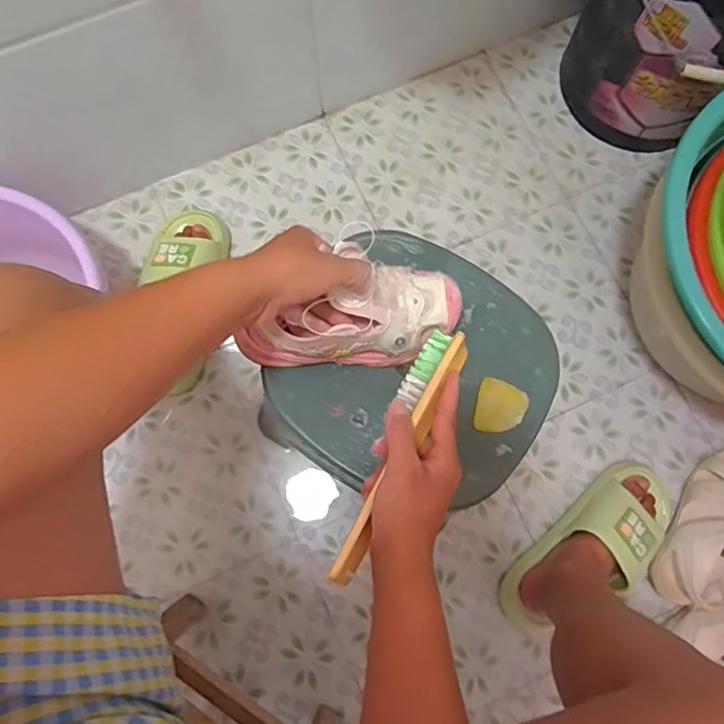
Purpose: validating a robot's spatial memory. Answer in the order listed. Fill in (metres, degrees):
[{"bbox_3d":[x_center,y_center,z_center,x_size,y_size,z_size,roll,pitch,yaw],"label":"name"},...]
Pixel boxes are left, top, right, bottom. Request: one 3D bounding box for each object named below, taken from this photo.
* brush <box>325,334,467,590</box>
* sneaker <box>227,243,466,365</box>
[{"bbox_3d":[0.028,0.069,0.407,0.038,0.028,0.207,25,74,5],"label":"brush"},{"bbox_3d":[-0.006,-0.043,0.467,0.199,0.092,0.084,-14,78,-12],"label":"sneaker"}]

